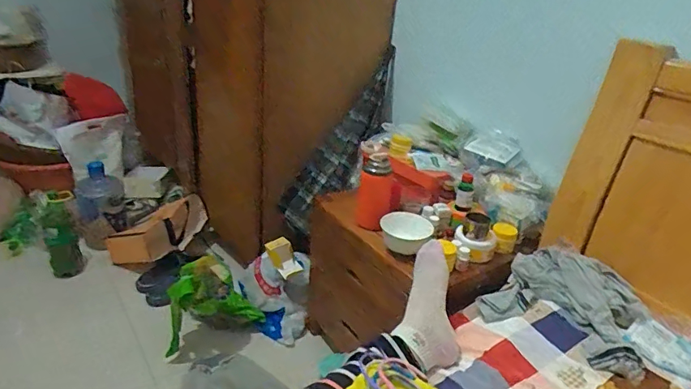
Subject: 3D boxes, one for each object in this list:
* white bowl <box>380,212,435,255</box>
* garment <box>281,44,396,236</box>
[{"bbox_3d":[0.149,0.095,1.132,0.119,0.066,0.119,4,27,-2],"label":"white bowl"},{"bbox_3d":[-0.002,-0.183,1.616,0.194,0.703,0.154,32,-3,42],"label":"garment"}]

